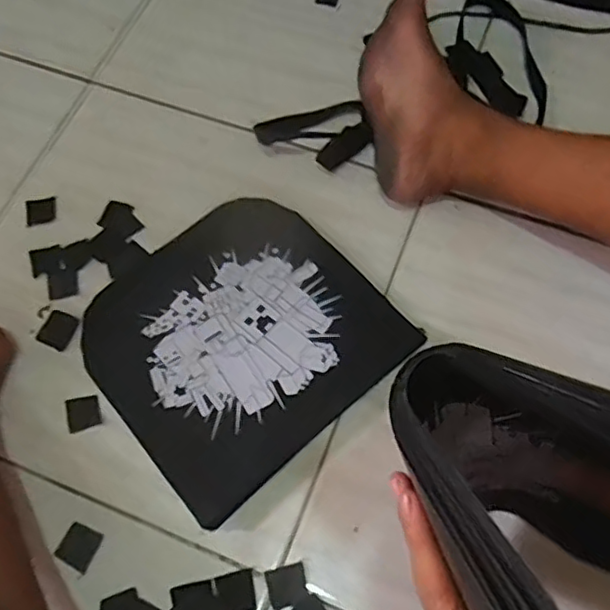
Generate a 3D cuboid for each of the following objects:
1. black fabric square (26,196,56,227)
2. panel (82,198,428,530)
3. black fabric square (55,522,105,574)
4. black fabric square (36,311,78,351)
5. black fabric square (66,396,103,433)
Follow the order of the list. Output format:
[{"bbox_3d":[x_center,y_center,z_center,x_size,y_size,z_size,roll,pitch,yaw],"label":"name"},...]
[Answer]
[{"bbox_3d":[-0.275,-0.099,0.643,0.029,0.004,0.031,-15,68,-3],"label":"black fabric square"},{"bbox_3d":[-0.064,0.025,0.579,0.253,0.013,0.242,-40,71,-14],"label":"panel"},{"bbox_3d":[-0.189,0.201,0.516,0.031,0.004,0.032,22,71,11],"label":"black fabric square"},{"bbox_3d":[-0.236,0.024,0.589,0.034,0.004,0.035,20,70,11],"label":"black fabric square"},{"bbox_3d":[-0.200,0.098,0.560,0.029,0.004,0.029,-15,68,-3],"label":"black fabric square"}]

